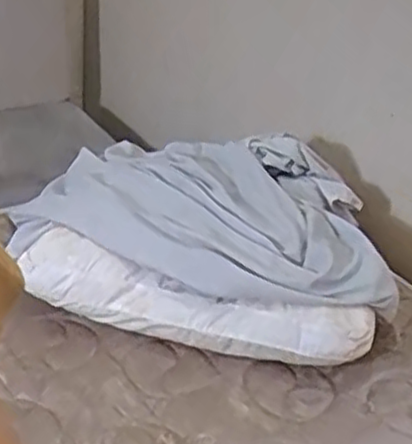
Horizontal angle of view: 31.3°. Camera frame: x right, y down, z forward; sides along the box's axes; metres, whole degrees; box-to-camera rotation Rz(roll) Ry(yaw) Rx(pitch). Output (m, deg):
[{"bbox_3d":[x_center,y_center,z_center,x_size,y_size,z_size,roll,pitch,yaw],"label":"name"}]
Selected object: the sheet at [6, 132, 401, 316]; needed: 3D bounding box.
[{"bbox_3d":[-0.008,-0.032,1.423,0.683,0.146,0.480,8,30,2],"label":"sheet"}]

